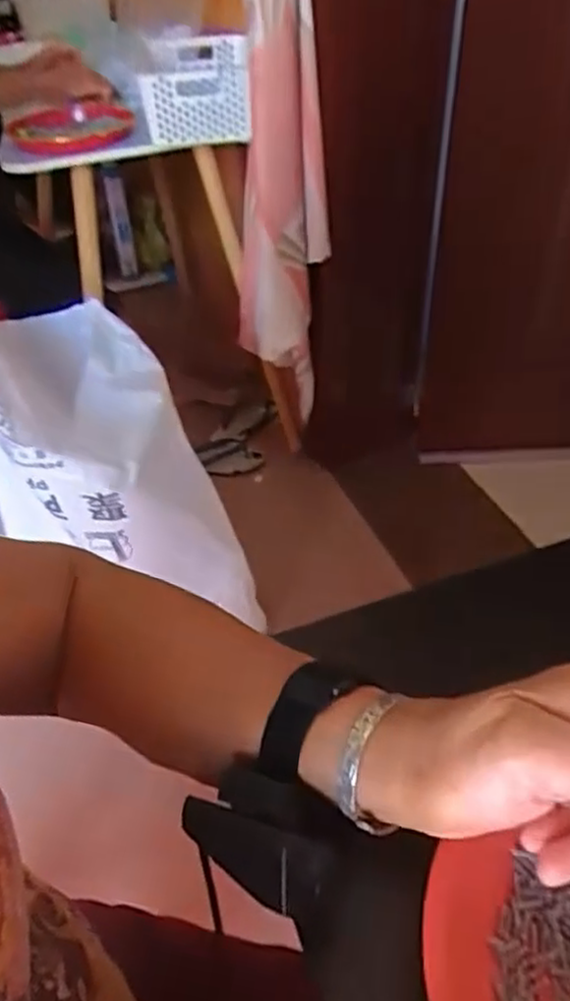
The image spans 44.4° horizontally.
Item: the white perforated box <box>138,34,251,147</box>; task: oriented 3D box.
[{"bbox_3d":[-0.148,-0.736,1.246,0.175,0.105,0.323,-3,44,1],"label":"white perforated box"}]

